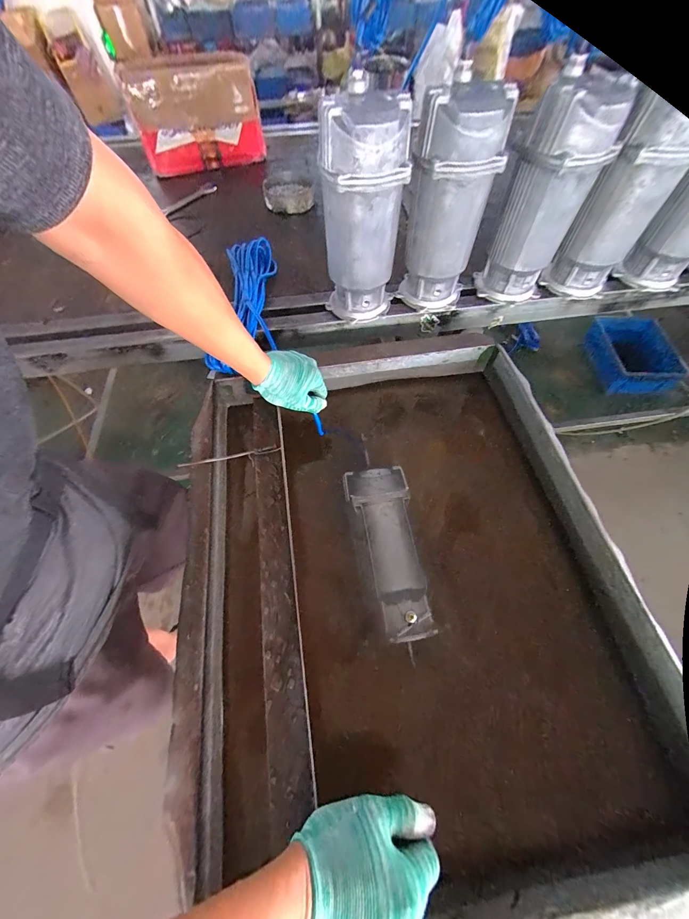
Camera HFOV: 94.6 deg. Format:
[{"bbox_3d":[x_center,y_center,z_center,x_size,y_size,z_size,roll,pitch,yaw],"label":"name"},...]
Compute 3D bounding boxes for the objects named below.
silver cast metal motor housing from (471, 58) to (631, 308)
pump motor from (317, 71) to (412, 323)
[{"bbox_3d":[0.339,-0.439,0.556,0.126,0.289,0.110,16,63,10],"label":"silver cast metal motor housing"},{"bbox_3d":[0.027,-0.393,0.536,0.129,0.292,0.111,1,61,2],"label":"pump motor"}]

